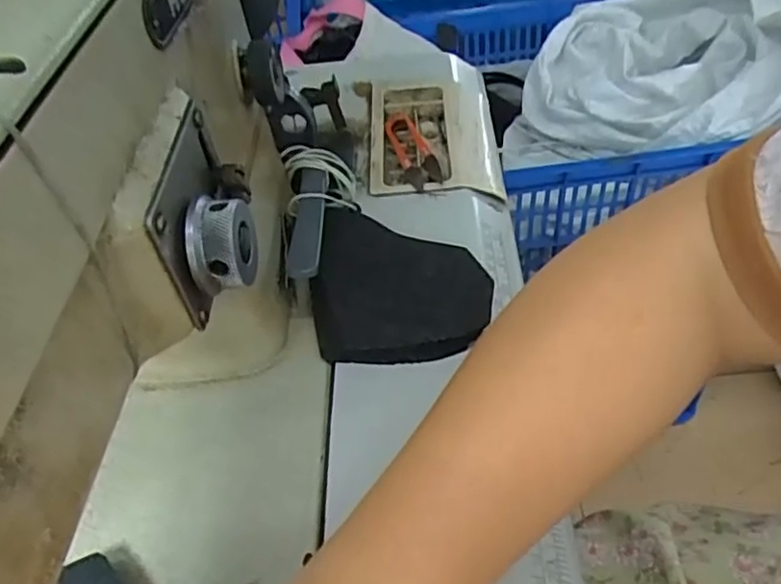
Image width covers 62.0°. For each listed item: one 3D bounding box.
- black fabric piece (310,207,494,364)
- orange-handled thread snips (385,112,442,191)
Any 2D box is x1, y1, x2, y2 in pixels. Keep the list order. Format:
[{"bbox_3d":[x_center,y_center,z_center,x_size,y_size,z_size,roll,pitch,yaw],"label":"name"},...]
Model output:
[{"bbox_3d":[0.006,-0.006,0.411,0.105,0.031,0.111,1,47,3],"label":"black fabric piece"},{"bbox_3d":[0.017,-0.116,0.523,0.026,0.017,0.102,-11,47,-8],"label":"orange-handled thread snips"}]

